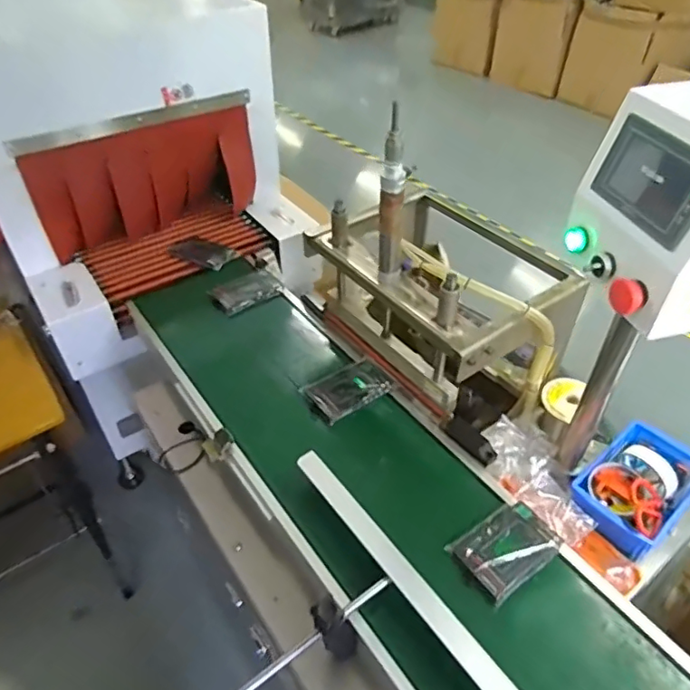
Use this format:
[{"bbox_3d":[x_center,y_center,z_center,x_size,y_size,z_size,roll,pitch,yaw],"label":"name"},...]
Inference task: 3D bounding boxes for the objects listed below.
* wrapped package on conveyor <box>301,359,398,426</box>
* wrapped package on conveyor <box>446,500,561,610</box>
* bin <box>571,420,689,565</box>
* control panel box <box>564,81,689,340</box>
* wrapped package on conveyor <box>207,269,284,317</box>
[{"bbox_3d":[0.008,0.075,0.968,0.149,0.012,0.093,-26,49,-24],"label":"wrapped package on conveyor"},{"bbox_3d":[0.222,0.276,0.749,0.130,0.016,0.094,-26,49,-24],"label":"wrapped package on conveyor"},{"bbox_3d":[0.472,0.220,0.873,0.214,0.065,0.140,-32,51,-28],"label":"bin"},{"bbox_3d":[0.355,-0.147,0.591,0.142,0.186,0.184,-8,44,-7],"label":"control panel box"},{"bbox_3d":[-0.214,-0.119,1.185,0.155,0.016,0.096,-31,51,-28],"label":"wrapped package on conveyor"}]

